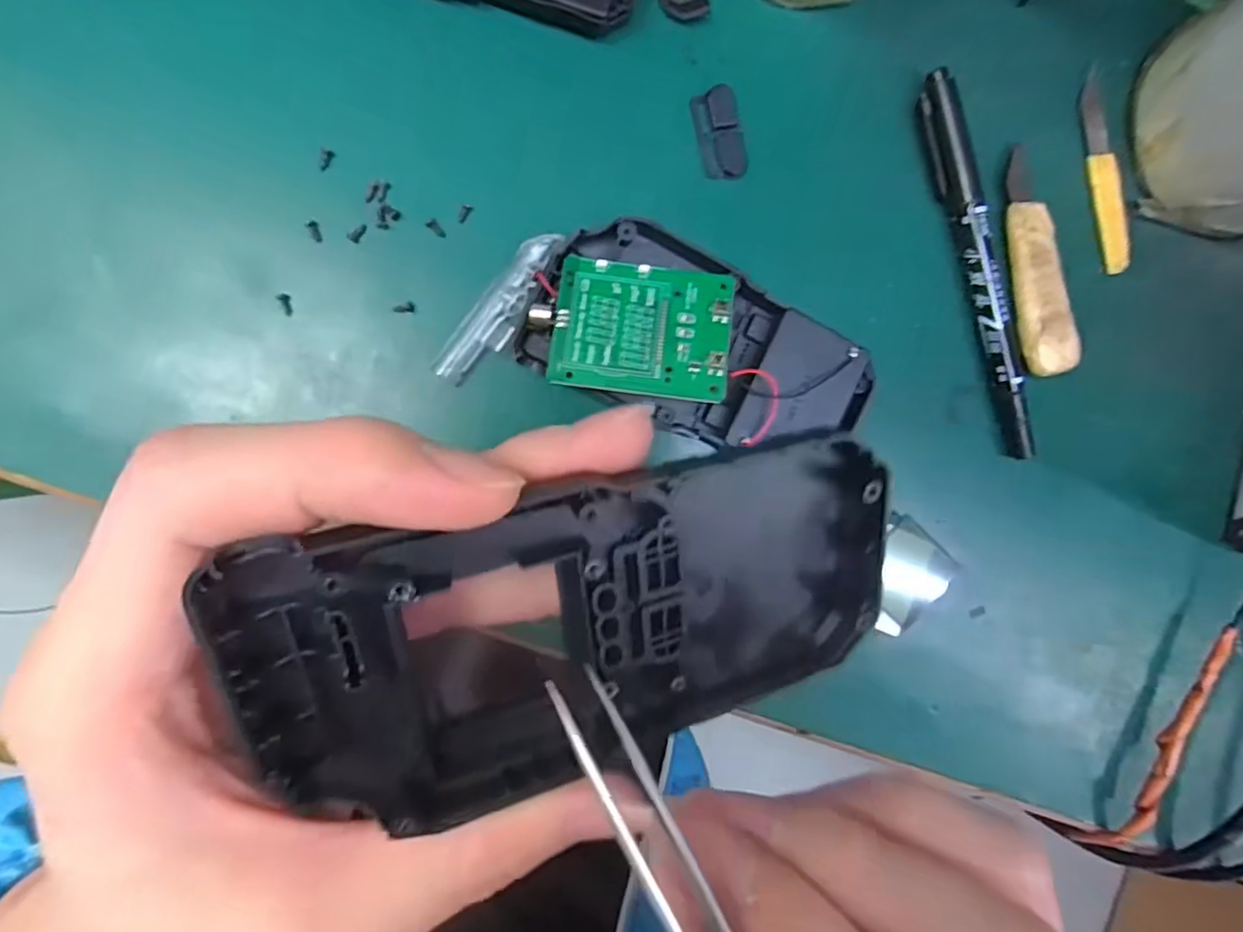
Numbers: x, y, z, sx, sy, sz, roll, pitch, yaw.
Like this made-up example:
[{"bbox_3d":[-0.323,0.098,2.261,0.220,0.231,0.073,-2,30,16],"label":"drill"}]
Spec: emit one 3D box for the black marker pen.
[{"bbox_3d":[0.129,-0.070,0.226,0.011,0.010,0.136,-19,97,-6],"label":"black marker pen"}]

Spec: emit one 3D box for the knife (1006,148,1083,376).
[{"bbox_3d":[0.150,-0.073,0.227,0.018,0.010,0.080,-12,96,-7],"label":"knife"}]

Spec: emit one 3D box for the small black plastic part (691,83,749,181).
[{"bbox_3d":[0.034,-0.114,0.216,0.015,0.004,0.029,-15,97,-7],"label":"small black plastic part"}]

